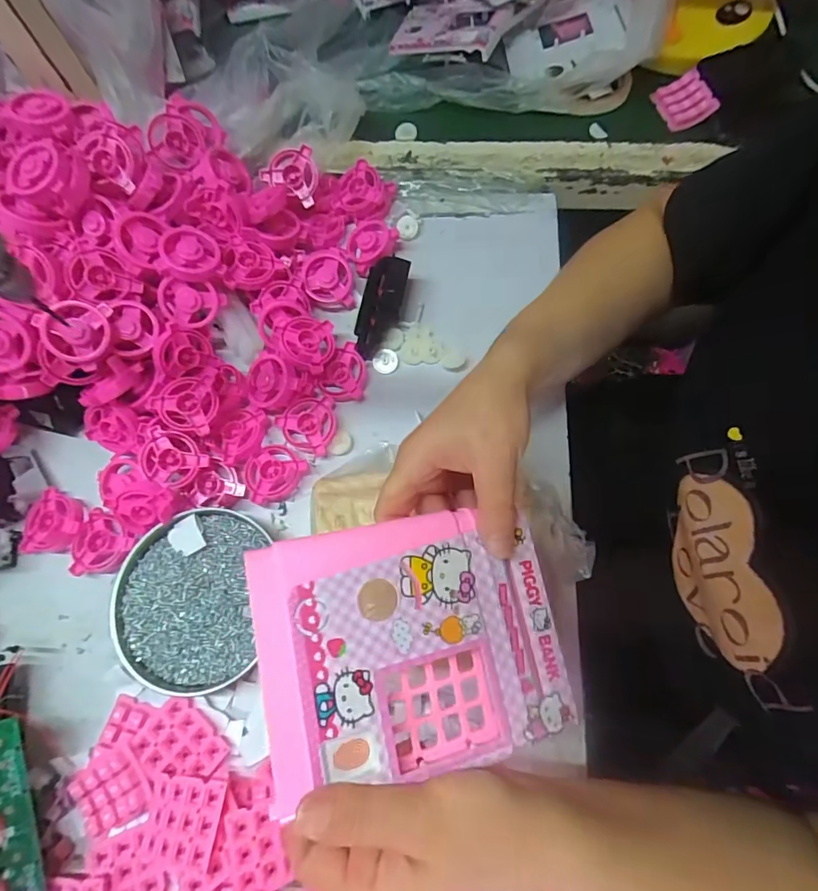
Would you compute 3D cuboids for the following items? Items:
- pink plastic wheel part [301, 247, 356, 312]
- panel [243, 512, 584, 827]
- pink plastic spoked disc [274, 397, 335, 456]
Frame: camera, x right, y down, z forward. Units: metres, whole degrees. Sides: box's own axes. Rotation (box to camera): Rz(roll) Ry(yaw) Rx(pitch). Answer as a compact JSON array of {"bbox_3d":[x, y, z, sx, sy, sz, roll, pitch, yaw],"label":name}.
[{"bbox_3d":[-0.078,-0.160,0.448,0.045,0.028,0.049,-11,73,-1],"label":"pink plastic wheel part"},{"bbox_3d":[0.002,0.102,0.248,0.157,0.019,0.124,-7,78,-15],"label":"panel"},{"bbox_3d":[-0.091,-0.023,0.415,0.053,0.013,0.052,-1,73,2],"label":"pink plastic spoked disc"}]

